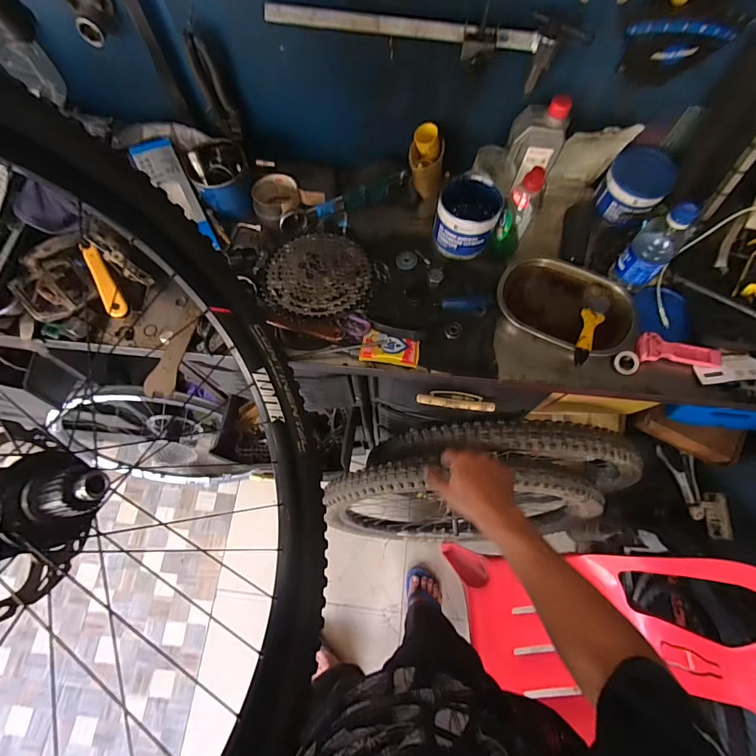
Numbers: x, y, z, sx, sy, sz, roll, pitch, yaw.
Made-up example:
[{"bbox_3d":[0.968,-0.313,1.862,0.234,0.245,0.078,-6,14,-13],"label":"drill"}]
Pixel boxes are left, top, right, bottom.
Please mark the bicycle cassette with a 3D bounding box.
[{"bbox_3d":[-0.098,-0.181,0.675,0.176,0.030,0.165,0,69,1],"label":"bicycle cassette"}]

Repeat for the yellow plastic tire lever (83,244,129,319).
[{"bbox_3d":[-0.448,-0.158,0.669,0.029,0.007,0.115,-22,105,-27],"label":"yellow plastic tire lever"}]

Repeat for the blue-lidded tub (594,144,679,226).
[{"bbox_3d":[0.448,-0.335,0.705,0.100,0.075,0.109,0,69,1],"label":"blue-lidded tub"}]

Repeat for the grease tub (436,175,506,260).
[{"bbox_3d":[0.150,-0.272,0.689,0.102,0.075,0.109,20,71,8],"label":"grease tub"}]

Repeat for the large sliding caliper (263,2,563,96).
[{"bbox_3d":[0.044,-0.460,0.565,0.387,0.082,0.029,5,70,3],"label":"large sliding caliper"}]

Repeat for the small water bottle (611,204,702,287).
[{"bbox_3d":[0.425,-0.202,0.622,0.059,0.153,0.064,-42,74,-13],"label":"small water bottle"}]

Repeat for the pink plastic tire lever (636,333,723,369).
[{"bbox_3d":[0.478,-0.044,0.644,0.121,0.011,0.046,6,70,3],"label":"pink plastic tire lever"}]

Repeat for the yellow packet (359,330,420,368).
[{"bbox_3d":[0.020,-0.047,0.640,0.089,0.016,0.059,9,70,4],"label":"yellow packet"}]

